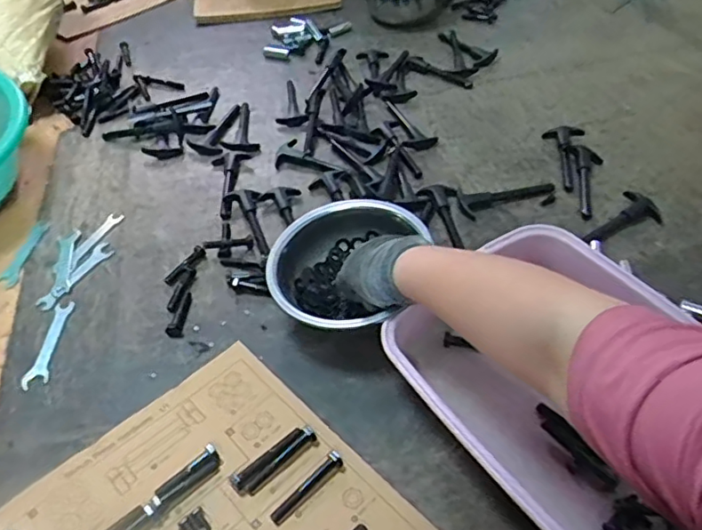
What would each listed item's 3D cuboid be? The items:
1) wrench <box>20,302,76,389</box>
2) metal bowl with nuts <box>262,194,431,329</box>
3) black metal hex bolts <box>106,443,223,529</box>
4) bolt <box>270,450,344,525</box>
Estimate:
[{"bbox_3d":[-0.325,0.083,0.632,0.027,0.004,0.110,-3,47,0],"label":"wrench"},{"bbox_3d":[-0.009,0.007,0.638,0.147,0.073,0.163,19,51,19],"label":"metal bowl with nuts"},{"bbox_3d":[-0.168,0.200,0.494,0.132,0.018,0.022,-36,56,-27],"label":"black metal hex bolts"},{"bbox_3d":[-0.038,0.188,0.503,0.076,0.014,0.013,-35,55,-26],"label":"bolt"}]

